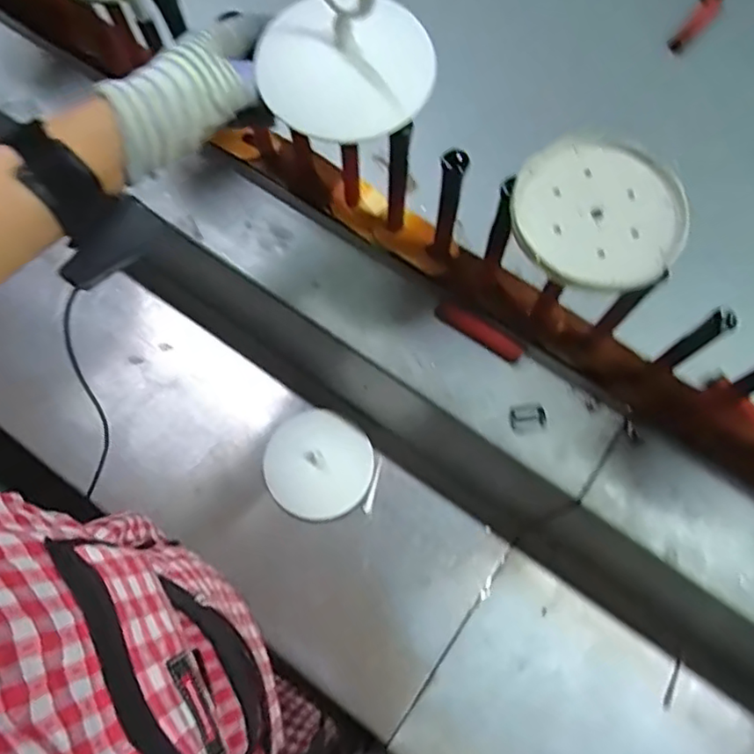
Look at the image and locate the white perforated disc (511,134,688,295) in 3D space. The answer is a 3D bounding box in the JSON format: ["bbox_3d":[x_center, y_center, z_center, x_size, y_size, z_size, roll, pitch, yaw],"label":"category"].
[{"bbox_3d":[0.145,-0.111,0.398,0.106,0.012,0.113,1,71,-2],"label":"white perforated disc"}]

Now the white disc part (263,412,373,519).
[{"bbox_3d":[-0.067,0.103,0.697,0.119,0.029,0.118,1,82,-7],"label":"white disc part"}]

